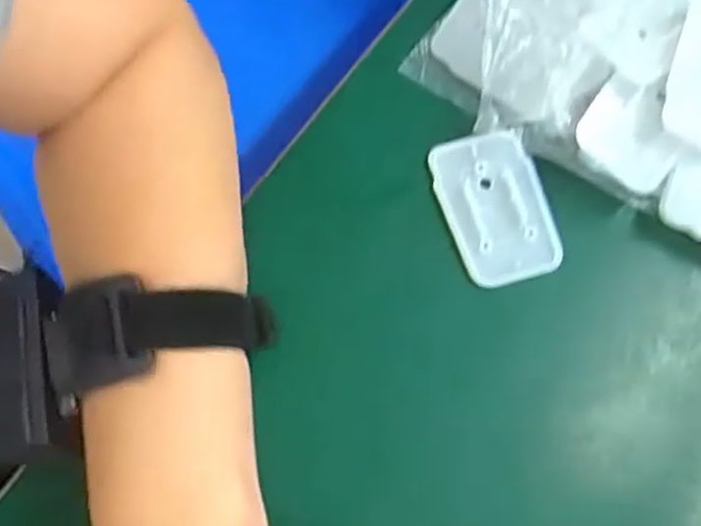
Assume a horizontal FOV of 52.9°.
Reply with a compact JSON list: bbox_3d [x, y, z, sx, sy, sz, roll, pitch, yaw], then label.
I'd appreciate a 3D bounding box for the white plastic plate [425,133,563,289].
[{"bbox_3d":[0.064,-0.024,0.311,0.044,0.008,0.069,-17,73,-8],"label":"white plastic plate"}]

